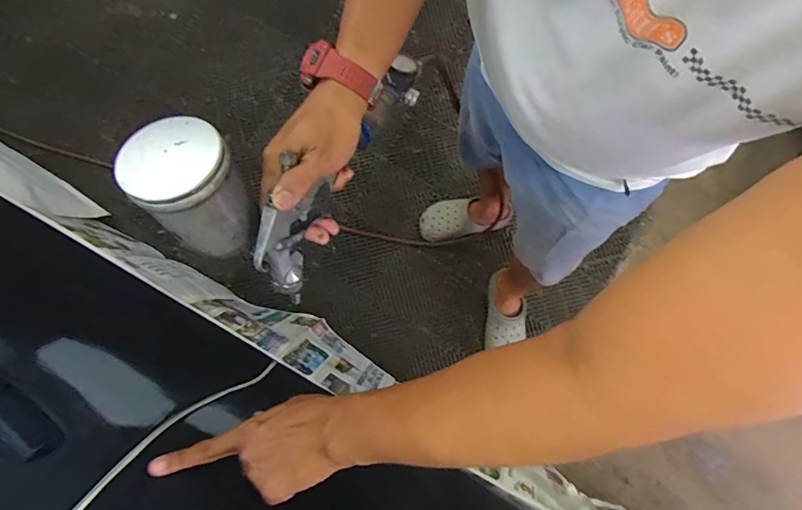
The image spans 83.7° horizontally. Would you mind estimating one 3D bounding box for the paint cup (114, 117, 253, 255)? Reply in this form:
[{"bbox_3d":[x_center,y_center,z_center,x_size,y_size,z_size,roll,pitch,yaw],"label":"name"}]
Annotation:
[{"bbox_3d":[-0.174,-0.054,0.378,0.076,0.107,0.086,-41,68,-15],"label":"paint cup"}]

